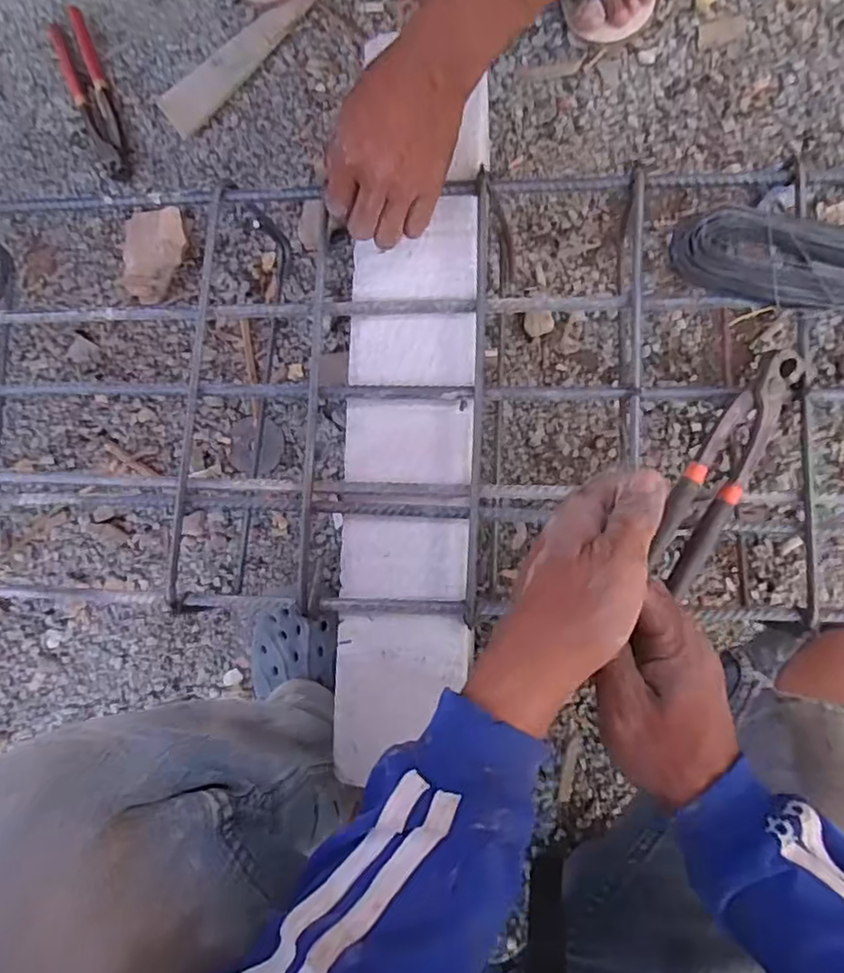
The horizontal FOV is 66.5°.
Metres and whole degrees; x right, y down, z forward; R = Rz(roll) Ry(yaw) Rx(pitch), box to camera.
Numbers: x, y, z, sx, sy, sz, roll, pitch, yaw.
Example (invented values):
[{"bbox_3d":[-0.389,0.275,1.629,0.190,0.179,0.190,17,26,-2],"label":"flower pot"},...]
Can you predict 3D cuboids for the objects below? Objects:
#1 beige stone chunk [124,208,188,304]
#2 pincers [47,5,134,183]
[{"bbox_3d":[-0.306,-0.262,0.738,0.071,0.024,0.099,-2,87,7],"label":"beige stone chunk"},{"bbox_3d":[-0.390,-0.461,0.763,0.048,0.013,0.220,-24,85,6],"label":"pincers"}]

